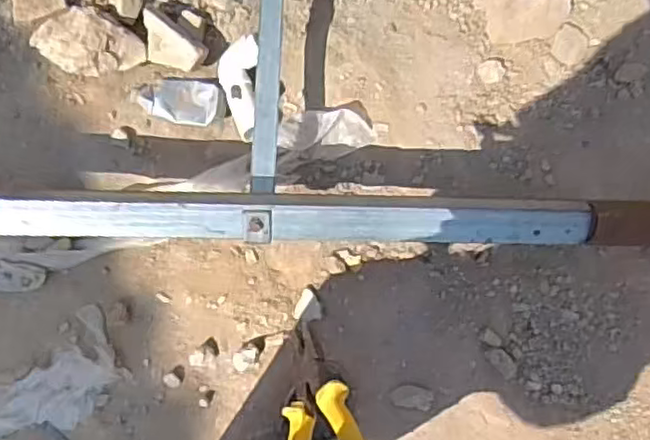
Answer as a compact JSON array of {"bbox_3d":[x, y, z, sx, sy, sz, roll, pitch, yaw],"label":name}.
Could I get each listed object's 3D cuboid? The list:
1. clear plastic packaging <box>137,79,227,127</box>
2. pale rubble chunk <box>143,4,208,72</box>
[{"bbox_3d":[-0.258,-0.214,1.198,0.152,0.032,0.083,6,82,-2],"label":"clear plastic packaging"},{"bbox_3d":[-0.286,-0.321,1.188,0.137,0.032,0.081,34,83,-2],"label":"pale rubble chunk"}]

